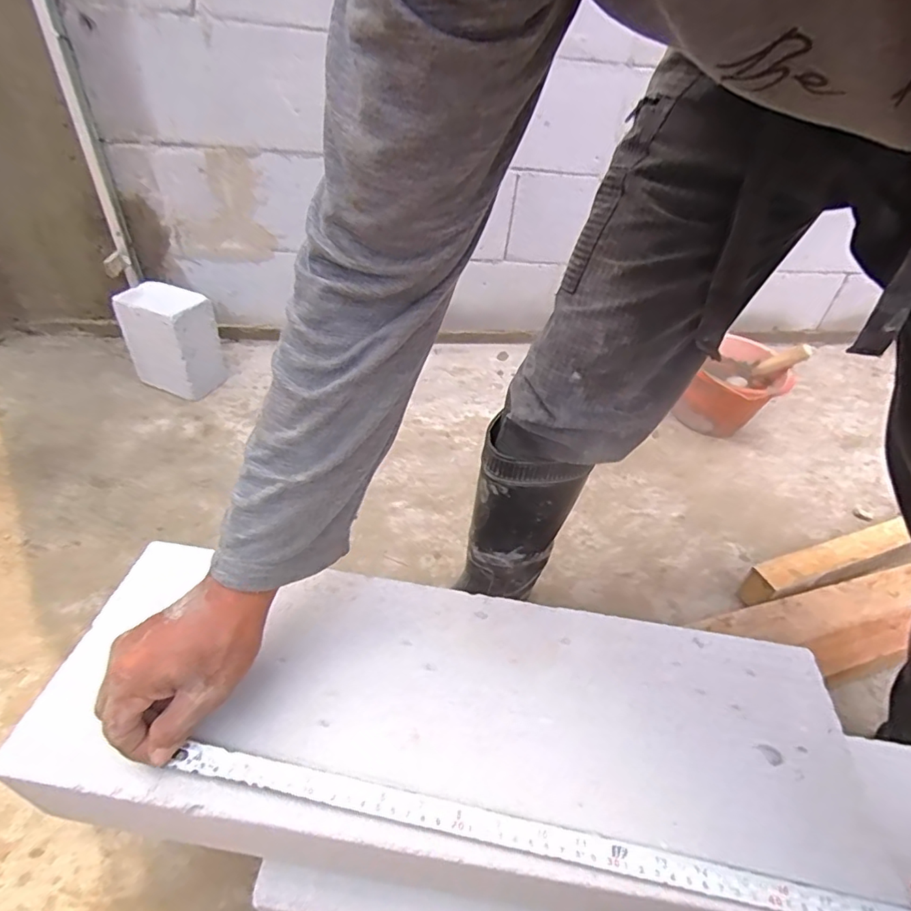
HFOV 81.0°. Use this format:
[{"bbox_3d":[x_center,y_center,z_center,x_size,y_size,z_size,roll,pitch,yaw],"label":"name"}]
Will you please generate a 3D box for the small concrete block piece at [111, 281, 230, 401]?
[{"bbox_3d":[-0.582,-0.233,1.104,0.149,0.213,0.118,19,42,14],"label":"small concrete block piece"}]

